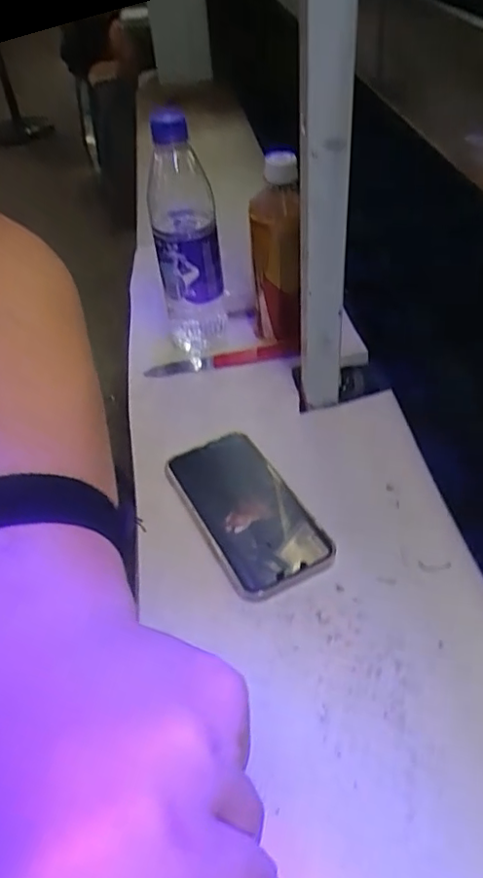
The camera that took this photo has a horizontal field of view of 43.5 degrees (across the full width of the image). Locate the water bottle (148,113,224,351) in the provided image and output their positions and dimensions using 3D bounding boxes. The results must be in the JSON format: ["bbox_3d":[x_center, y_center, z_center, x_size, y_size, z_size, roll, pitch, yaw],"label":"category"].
[{"bbox_3d":[-0.055,-0.192,0.608,0.062,0.230,0.056,-4,44,3],"label":"water bottle"}]

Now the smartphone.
[{"bbox_3d":[0.003,0.058,0.497,0.084,0.014,0.161,-24,46,-17],"label":"smartphone"}]

